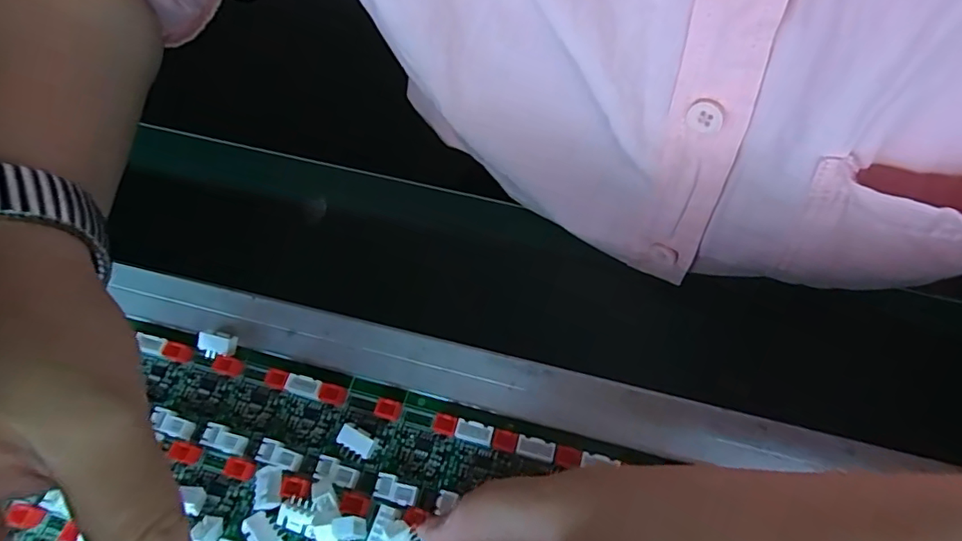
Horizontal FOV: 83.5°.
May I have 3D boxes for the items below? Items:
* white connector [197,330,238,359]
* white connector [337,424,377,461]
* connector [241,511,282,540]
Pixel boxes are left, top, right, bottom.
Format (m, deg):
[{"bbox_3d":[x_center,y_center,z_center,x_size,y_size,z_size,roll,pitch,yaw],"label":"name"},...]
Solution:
[{"bbox_3d":[-0.104,0.029,0.212,0.013,0.006,0.010,9,69,9],"label":"white connector"},{"bbox_3d":[-0.044,0.061,0.193,0.013,0.008,0.008,26,73,15],"label":"white connector"},{"bbox_3d":[-0.073,0.088,0.179,0.008,0.004,0.014,-40,70,-10],"label":"connector"}]

